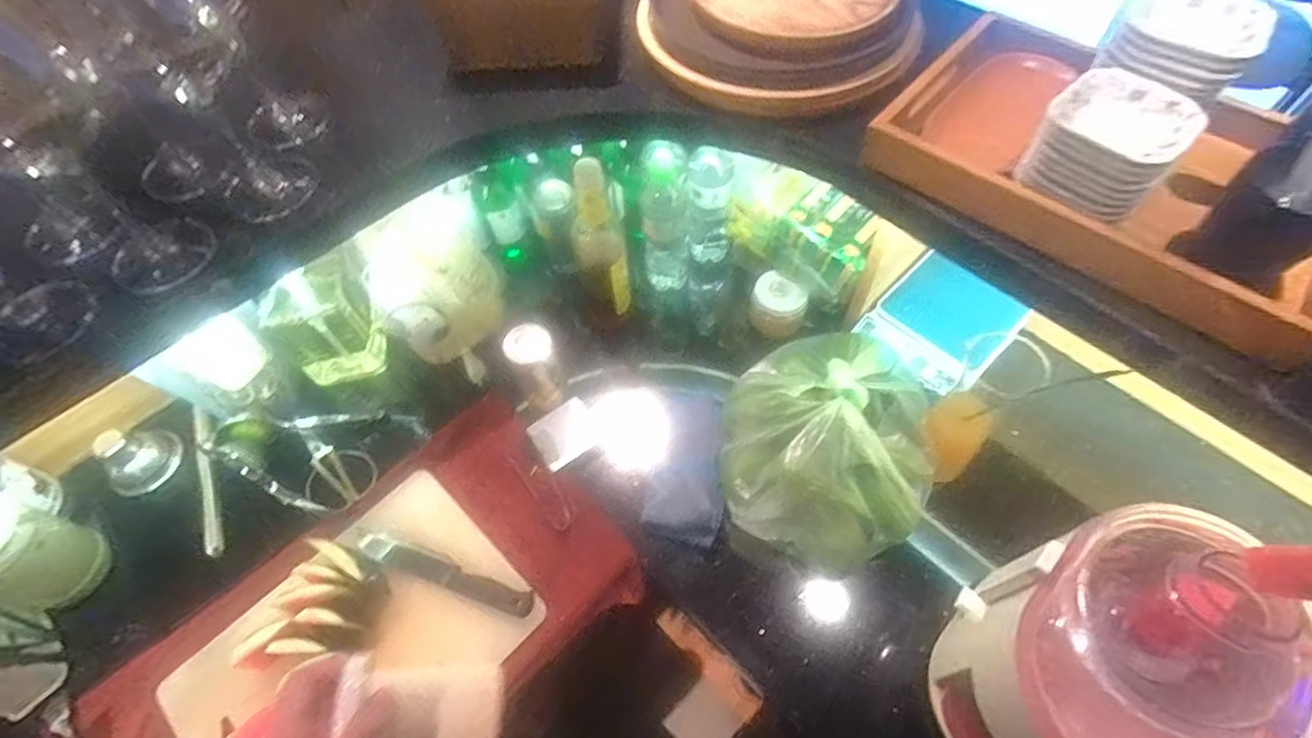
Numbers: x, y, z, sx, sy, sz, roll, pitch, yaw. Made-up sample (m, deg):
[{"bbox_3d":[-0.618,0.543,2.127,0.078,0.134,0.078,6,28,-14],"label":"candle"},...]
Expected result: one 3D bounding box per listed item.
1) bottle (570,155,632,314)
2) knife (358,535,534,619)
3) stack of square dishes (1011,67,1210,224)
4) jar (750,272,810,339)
[{"bbox_3d":[-0.070,-0.155,0.770,0.063,0.241,0.058,-15,59,-6],"label":"bottle"},{"bbox_3d":[-0.245,0.227,0.690,0.226,0.023,0.030,16,61,12],"label":"knife"},{"bbox_3d":[0.345,-0.172,0.466,0.090,0.055,0.090,-41,65,-20],"label":"stack of square dishes"},{"bbox_3d":[0.164,-0.084,0.835,0.072,0.064,0.058,36,67,22],"label":"jar"}]

